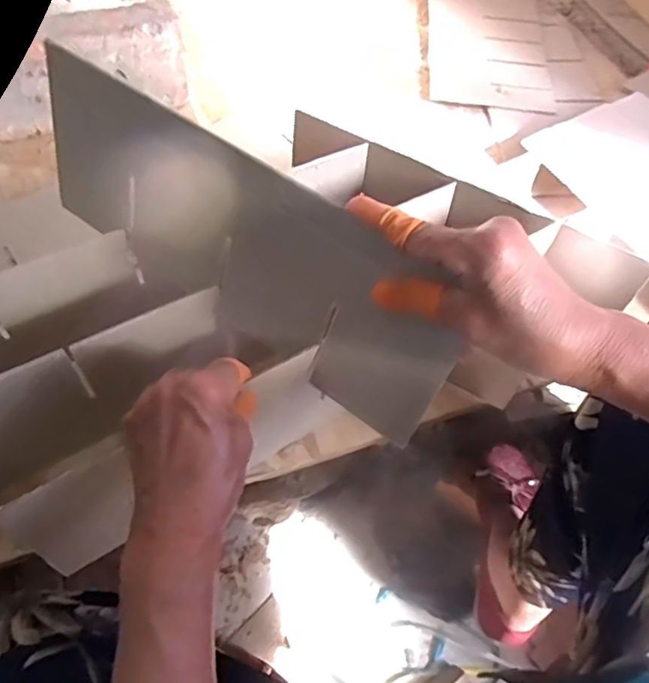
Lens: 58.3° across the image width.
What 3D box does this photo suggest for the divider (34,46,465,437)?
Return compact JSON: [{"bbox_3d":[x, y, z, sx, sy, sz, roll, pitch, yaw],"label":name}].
[{"bbox_3d":[-0.063,-0.068,0.401,0.336,0.136,0.011,34,46,15],"label":"divider"}]

